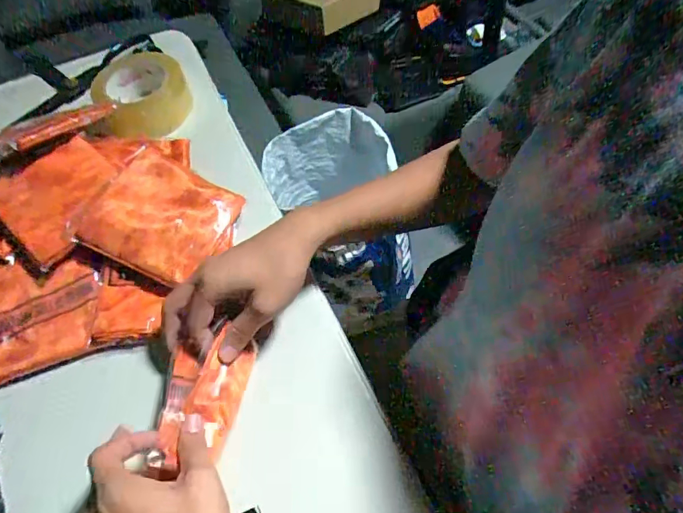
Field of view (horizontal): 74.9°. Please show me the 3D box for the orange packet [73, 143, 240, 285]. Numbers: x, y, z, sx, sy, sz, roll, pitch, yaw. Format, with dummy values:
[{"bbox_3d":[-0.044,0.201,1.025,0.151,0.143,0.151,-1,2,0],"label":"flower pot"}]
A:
[{"bbox_3d":[-0.185,-0.043,0.466,0.137,0.011,0.127,28,62,0],"label":"orange packet"}]

